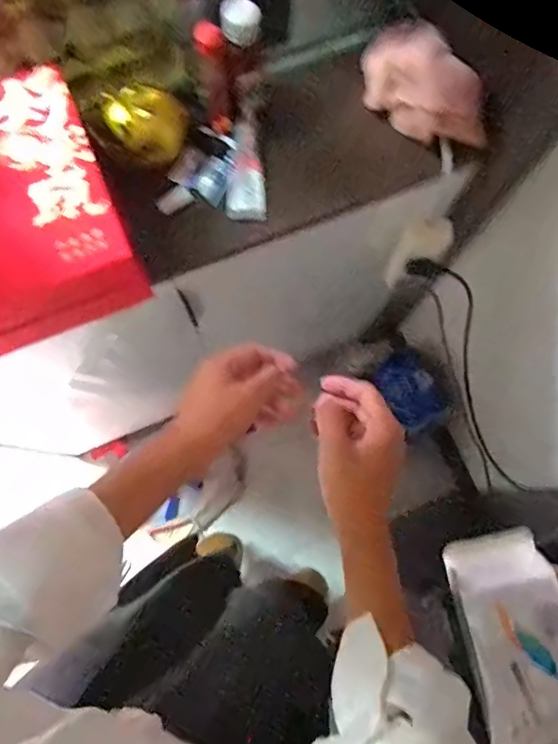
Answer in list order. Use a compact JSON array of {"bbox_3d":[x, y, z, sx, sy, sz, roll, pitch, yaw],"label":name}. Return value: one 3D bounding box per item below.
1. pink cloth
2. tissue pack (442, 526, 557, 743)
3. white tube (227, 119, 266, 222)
[{"bbox_3d":[0.158,-0.301,0.585,0.157,0.062,0.065,41,81,6],"label":"pink cloth"},{"bbox_3d":[0.262,0.293,0.602,0.114,0.056,0.216,-10,79,-3],"label":"tissue pack"},{"bbox_3d":[-0.037,-0.219,0.601,0.041,0.013,0.109,-2,79,-2],"label":"white tube"}]

